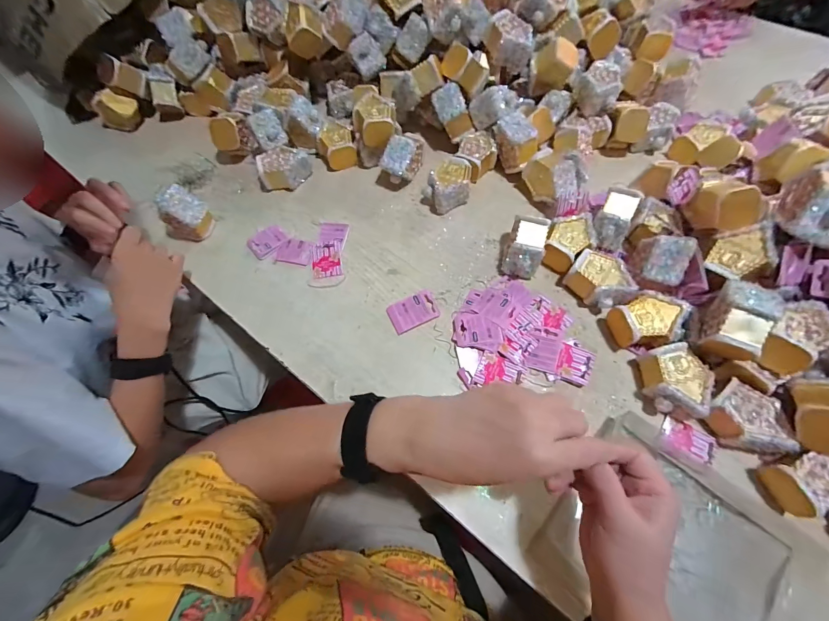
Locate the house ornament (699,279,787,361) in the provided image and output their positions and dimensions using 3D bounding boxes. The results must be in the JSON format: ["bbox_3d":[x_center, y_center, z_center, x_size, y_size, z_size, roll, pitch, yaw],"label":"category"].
[{"bbox_3d":[0.363,0.011,0.396,0.046,0.060,0.086,30,70,16],"label":"house ornament"}]

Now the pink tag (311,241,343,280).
[{"bbox_3d":[-0.138,-0.080,0.550,0.046,0.004,0.061,-9,65,-1],"label":"pink tag"}]

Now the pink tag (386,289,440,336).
[{"bbox_3d":[-0.001,0.002,0.503,0.070,0.013,0.045,-28,66,-9],"label":"pink tag"}]

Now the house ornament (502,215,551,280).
[{"bbox_3d":[0.159,-0.088,0.505,0.047,0.071,0.061,14,67,10],"label":"house ornament"}]

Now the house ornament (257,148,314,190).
[{"bbox_3d":[-0.223,-0.243,0.611,0.088,0.046,0.062,-14,65,-3],"label":"house ornament"}]

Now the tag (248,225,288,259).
[{"bbox_3d":[-0.240,-0.113,0.576,0.043,0.009,0.060,40,73,19],"label":"tag"}]

